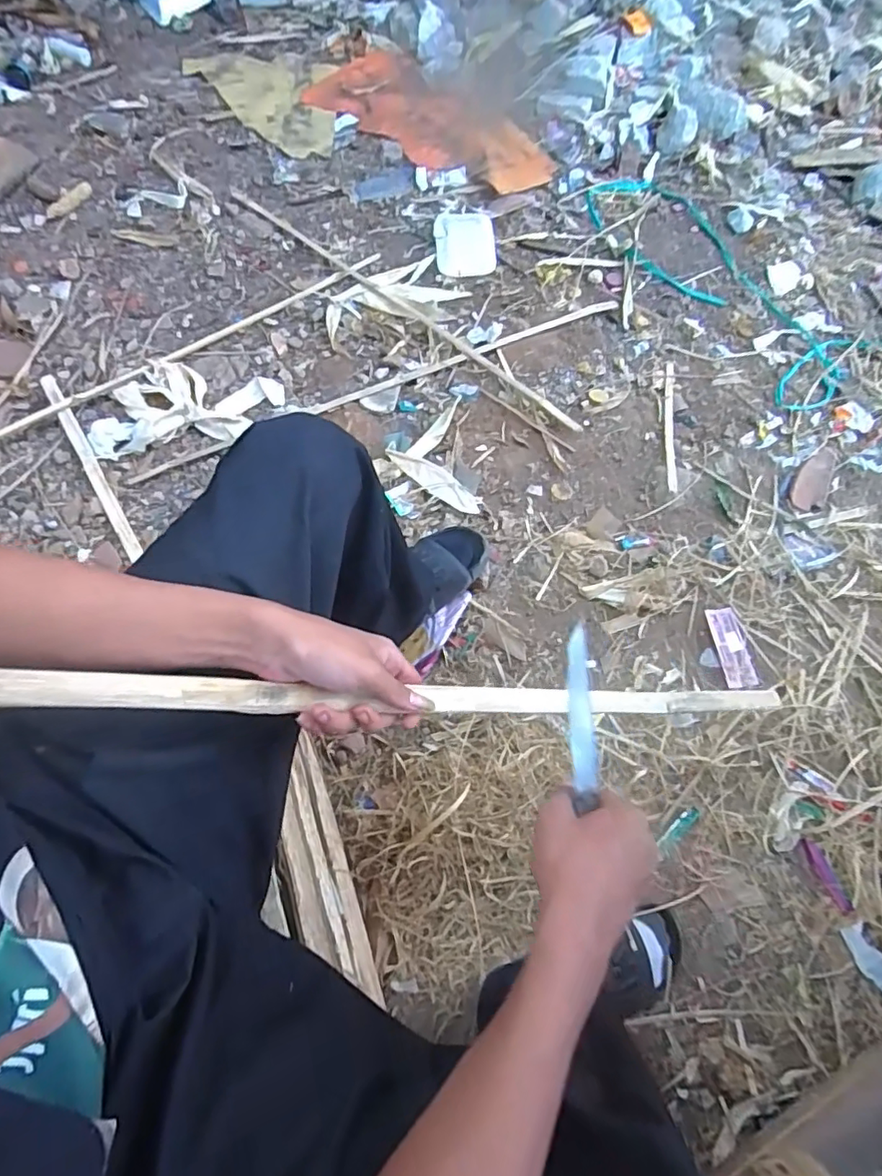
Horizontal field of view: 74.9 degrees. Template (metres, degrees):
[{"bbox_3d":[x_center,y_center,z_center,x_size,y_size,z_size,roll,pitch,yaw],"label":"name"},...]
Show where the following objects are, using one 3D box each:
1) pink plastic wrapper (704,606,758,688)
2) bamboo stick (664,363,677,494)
[{"bbox_3d":[0.456,0.094,0.904,0.047,0.007,0.127,-8,68,-1],"label":"pink plastic wrapper"},{"bbox_3d":[0.427,-0.303,1.073,0.018,0.014,0.292,6,68,4],"label":"bamboo stick"}]

